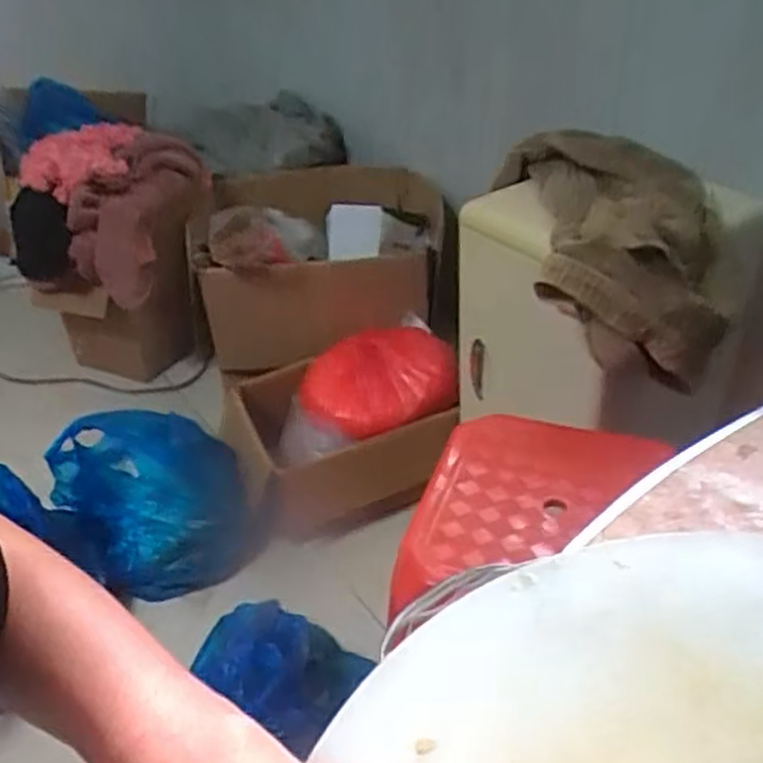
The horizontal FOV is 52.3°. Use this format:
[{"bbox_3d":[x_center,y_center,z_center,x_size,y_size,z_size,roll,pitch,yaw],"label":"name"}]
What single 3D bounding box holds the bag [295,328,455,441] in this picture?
[{"bbox_3d":[-0.002,-0.001,1.422,0.254,0.123,0.190,5,37,15],"label":"bag"}]

